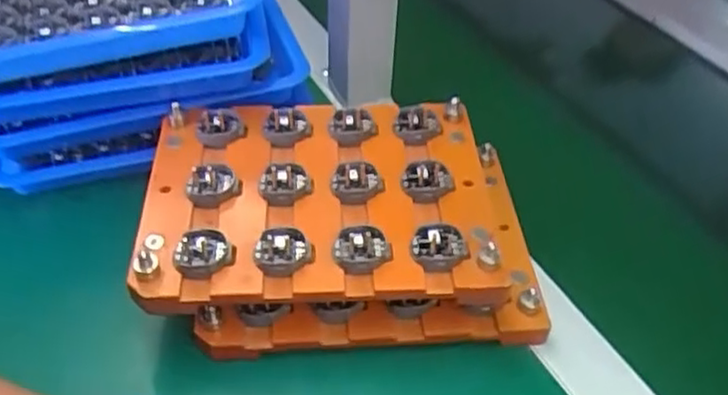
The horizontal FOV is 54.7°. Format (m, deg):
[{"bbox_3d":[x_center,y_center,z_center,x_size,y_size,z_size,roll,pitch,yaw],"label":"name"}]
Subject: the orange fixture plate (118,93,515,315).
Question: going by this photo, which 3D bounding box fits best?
[{"bbox_3d":[-0.025,-0.003,0.391,0.187,0.023,0.145,-3,44,-4],"label":"orange fixture plate"}]

